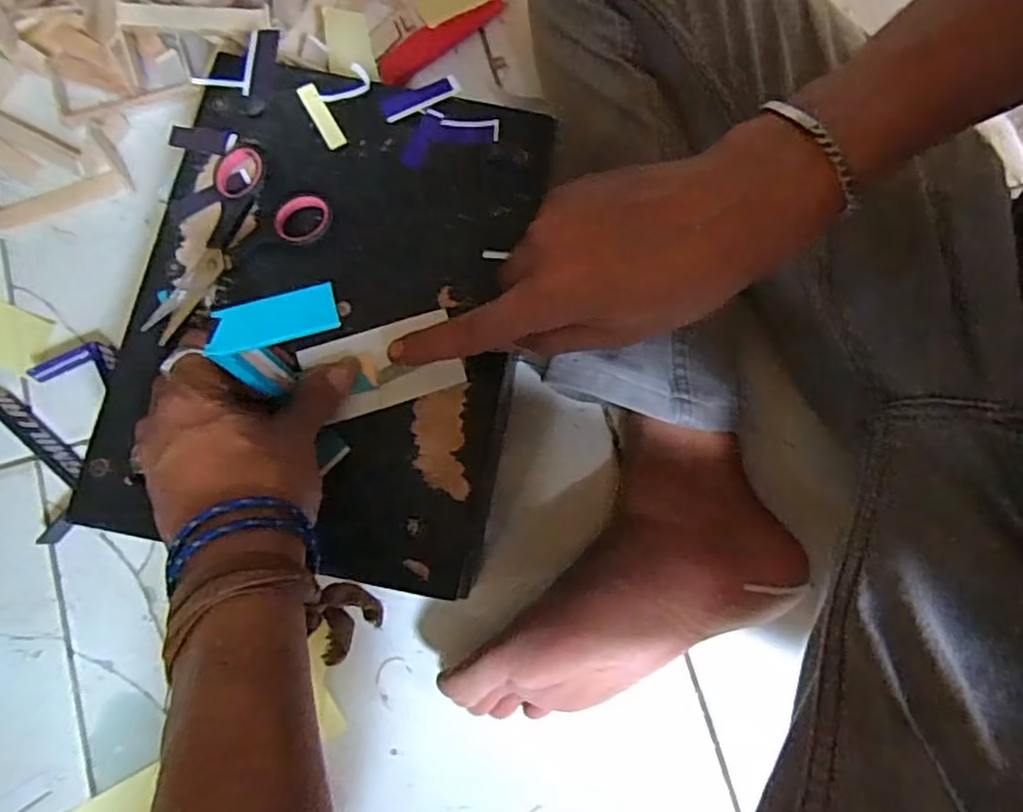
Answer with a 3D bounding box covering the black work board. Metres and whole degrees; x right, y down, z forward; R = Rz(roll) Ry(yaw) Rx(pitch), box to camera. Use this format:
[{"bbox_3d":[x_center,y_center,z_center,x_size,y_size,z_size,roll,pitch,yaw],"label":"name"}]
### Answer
[{"bbox_3d":[-0.099,-0.056,0.362,0.206,0.010,0.273,12,80,1],"label":"black work board"}]

